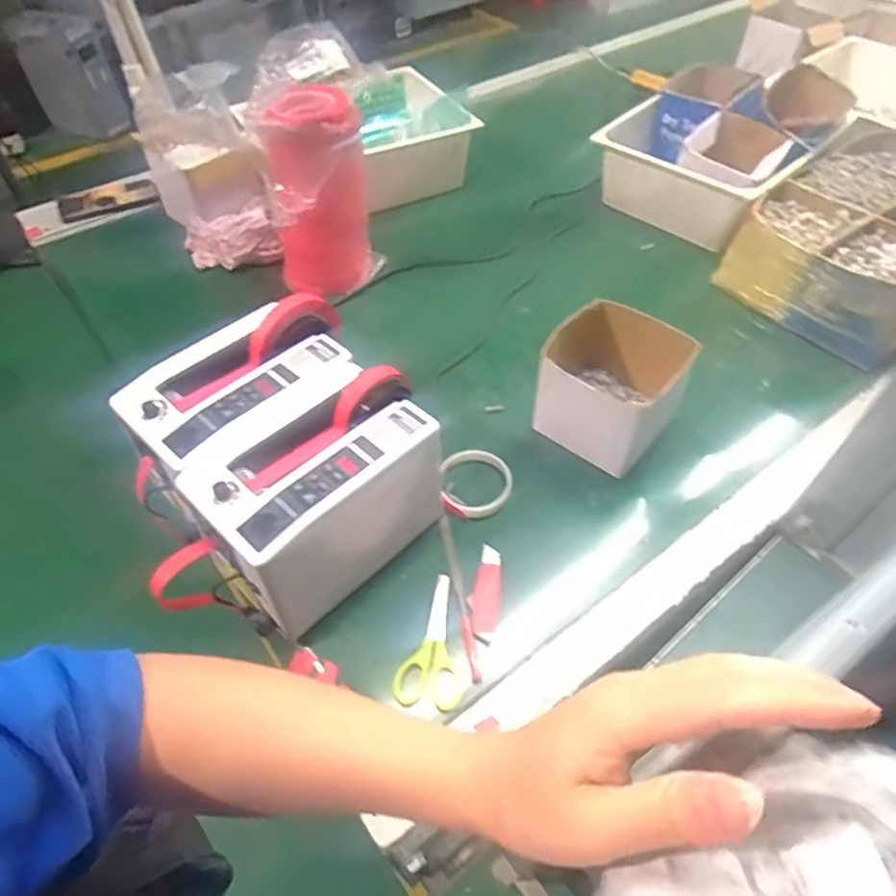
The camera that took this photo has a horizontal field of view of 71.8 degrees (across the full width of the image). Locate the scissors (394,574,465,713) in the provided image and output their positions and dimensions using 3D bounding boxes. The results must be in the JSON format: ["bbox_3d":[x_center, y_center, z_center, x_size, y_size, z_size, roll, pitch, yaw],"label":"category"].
[{"bbox_3d":[-0.010,0.182,0.592,0.061,0.014,0.129,6,52,6],"label":"scissors"}]

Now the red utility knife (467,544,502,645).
[{"bbox_3d":[0.038,0.142,0.617,0.030,0.013,0.100,8,53,7],"label":"red utility knife"}]

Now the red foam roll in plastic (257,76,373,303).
[{"bbox_3d":[-0.168,-0.344,0.849,0.118,0.257,0.117,-1,52,1],"label":"red foam roll in plastic"}]

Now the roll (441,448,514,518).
[{"bbox_3d":[0.032,0.035,0.703,0.080,0.022,0.088,-1,52,1],"label":"roll"}]

